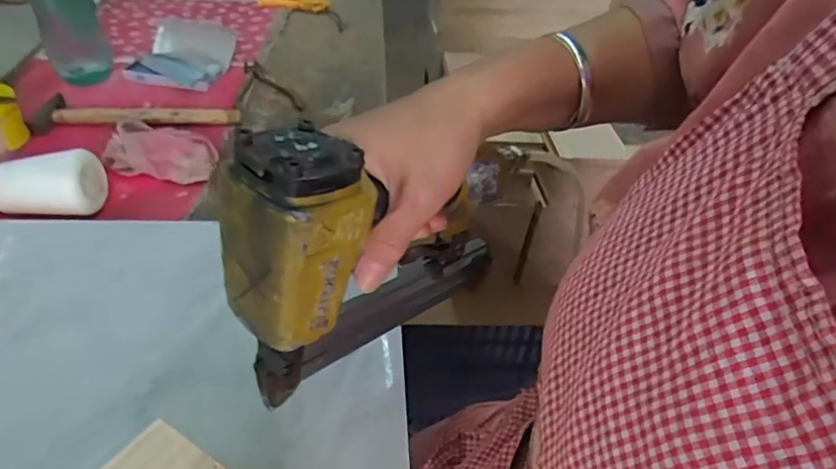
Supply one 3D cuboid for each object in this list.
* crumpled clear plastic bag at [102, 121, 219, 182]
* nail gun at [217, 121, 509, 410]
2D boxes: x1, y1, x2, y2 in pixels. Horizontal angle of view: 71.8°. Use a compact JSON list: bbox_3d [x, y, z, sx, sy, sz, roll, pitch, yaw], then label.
[{"bbox_3d":[-0.285,-0.097,0.649,0.118,0.032,0.066,14,40,10],"label":"crumpled clear plastic bag"},{"bbox_3d":[-0.011,0.001,0.344,0.200,0.167,0.049,-26,49,-33],"label":"nail gun"}]

